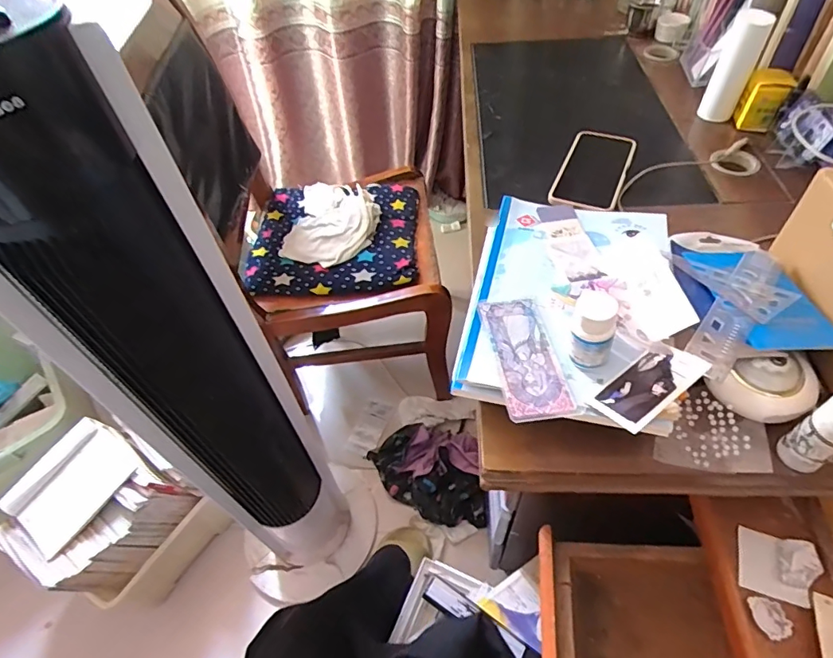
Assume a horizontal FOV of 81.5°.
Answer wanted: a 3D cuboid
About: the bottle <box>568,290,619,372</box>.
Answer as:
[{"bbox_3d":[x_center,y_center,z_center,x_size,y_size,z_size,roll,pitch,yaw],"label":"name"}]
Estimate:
[{"bbox_3d":[0.143,0.003,0.391,0.034,0.063,0.033,17,55,17],"label":"bottle"}]

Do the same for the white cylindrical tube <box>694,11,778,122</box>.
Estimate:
[{"bbox_3d":[0.439,-0.362,0.666,0.047,0.122,0.040,25,57,22],"label":"white cylindrical tube"}]

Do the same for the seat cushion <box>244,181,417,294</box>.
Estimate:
[{"bbox_3d":[-0.188,-0.225,1.114,0.382,0.042,0.375,-3,51,2],"label":"seat cushion"}]

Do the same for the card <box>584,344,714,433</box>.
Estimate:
[{"bbox_3d":[0.184,0.043,0.385,0.086,0.011,0.045,-35,39,-16],"label":"card"}]

